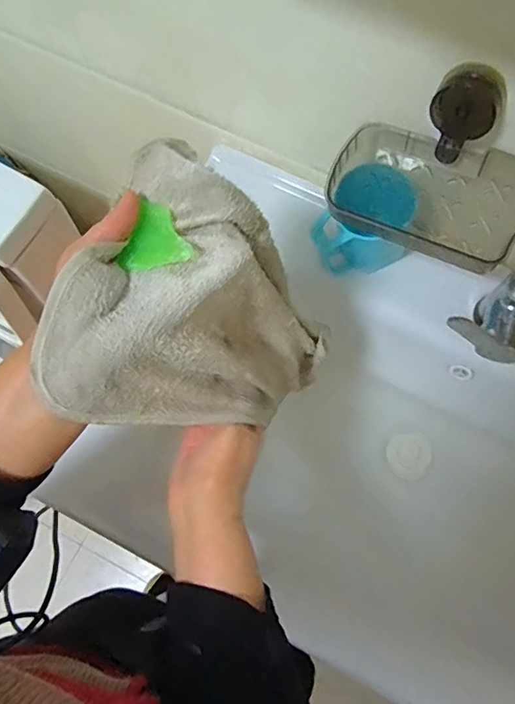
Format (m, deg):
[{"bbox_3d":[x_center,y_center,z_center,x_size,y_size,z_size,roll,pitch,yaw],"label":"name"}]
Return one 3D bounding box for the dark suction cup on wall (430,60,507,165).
[{"bbox_3d":[0.182,-0.209,0.468,0.056,0.090,0.024,23,72,7],"label":"dark suction cup on wall"}]

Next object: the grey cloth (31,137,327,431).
[{"bbox_3d":[-0.032,-0.005,0.402,0.162,0.205,0.171,17,71,5],"label":"grey cloth"}]

